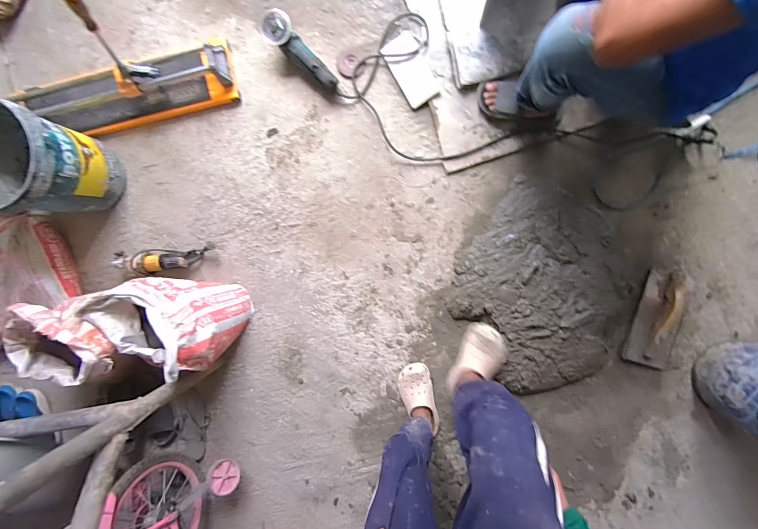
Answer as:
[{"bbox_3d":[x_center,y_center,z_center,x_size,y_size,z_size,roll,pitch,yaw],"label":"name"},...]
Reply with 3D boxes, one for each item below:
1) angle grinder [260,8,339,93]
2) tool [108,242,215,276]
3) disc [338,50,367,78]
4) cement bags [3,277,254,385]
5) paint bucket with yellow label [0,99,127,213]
[{"bbox_3d":[-0.268,-0.699,1.087,0.093,0.088,0.309,-40,91,4],"label":"angle grinder"},{"bbox_3d":[-0.773,-0.018,1.180,0.347,0.078,0.087,-6,93,5],"label":"tool"},{"bbox_3d":[-0.094,-0.691,1.112,0.093,0.005,0.089,0,94,5],"label":"disc"},{"bbox_3d":[-0.751,0.208,0.995,0.606,0.331,0.297,-5,94,-8],"label":"cement bags"},{"bbox_3d":[-1.106,-0.322,1.067,0.318,0.327,0.293,0,94,5],"label":"paint bucket with yellow label"}]

